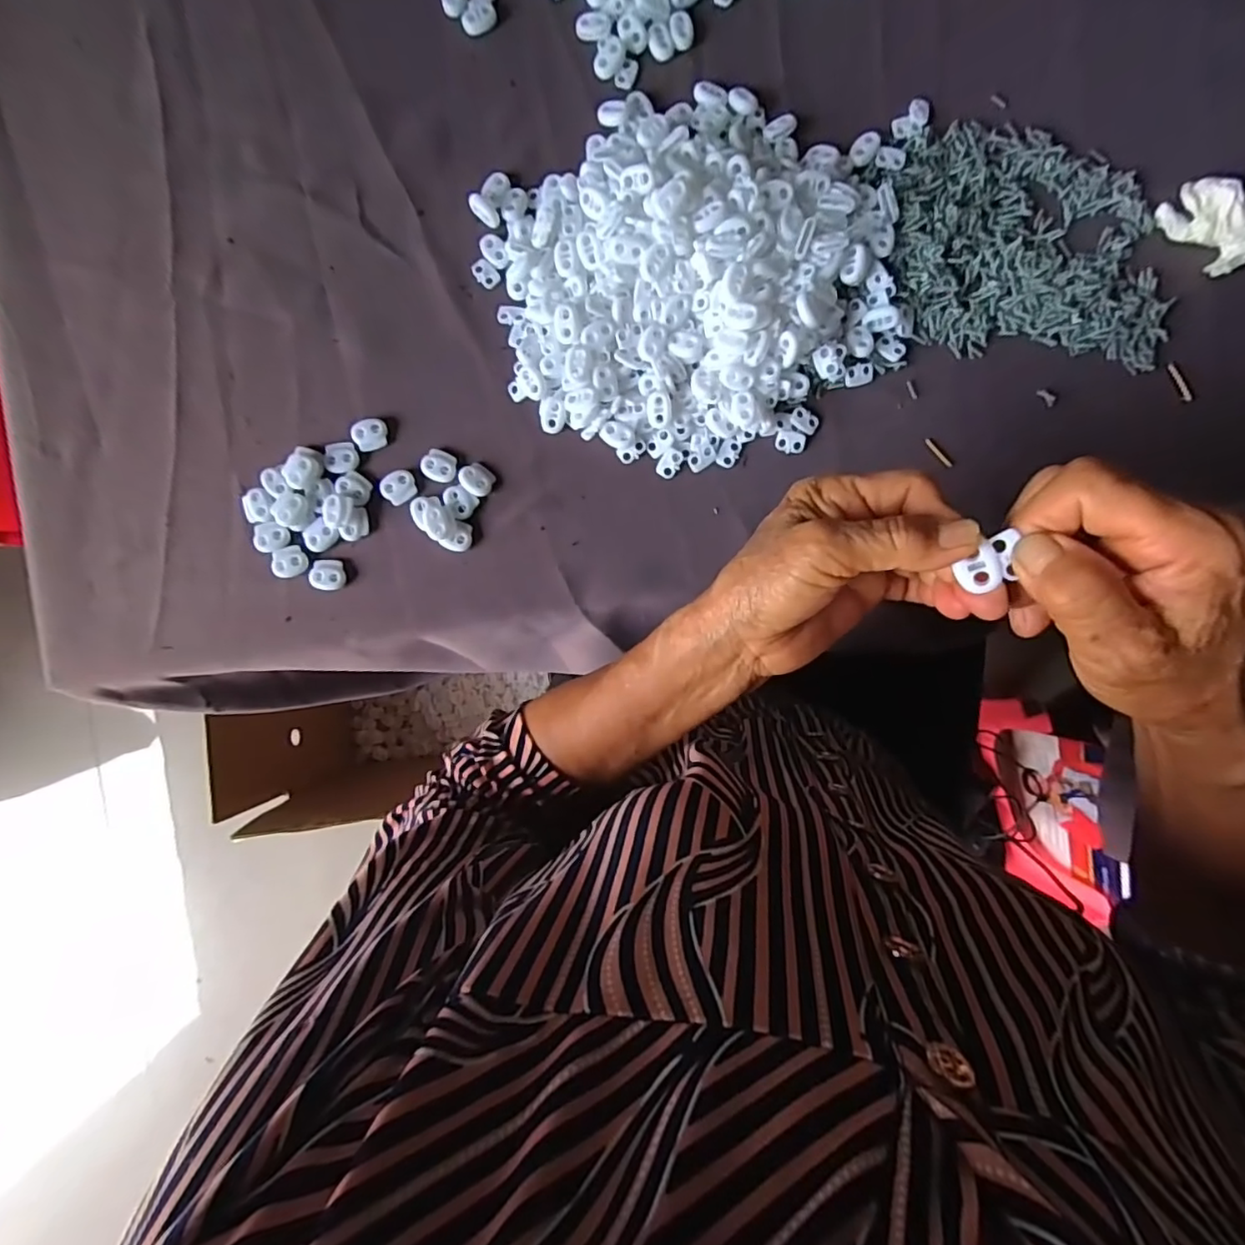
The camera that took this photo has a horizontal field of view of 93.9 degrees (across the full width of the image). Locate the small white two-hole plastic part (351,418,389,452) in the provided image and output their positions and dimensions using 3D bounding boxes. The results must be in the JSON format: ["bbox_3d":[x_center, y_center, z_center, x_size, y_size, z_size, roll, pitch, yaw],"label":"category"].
[{"bbox_3d":[-0.160,-0.120,0.368,0.021,0.006,0.019,-20,91,-1],"label":"small white two-hole plastic part"}]

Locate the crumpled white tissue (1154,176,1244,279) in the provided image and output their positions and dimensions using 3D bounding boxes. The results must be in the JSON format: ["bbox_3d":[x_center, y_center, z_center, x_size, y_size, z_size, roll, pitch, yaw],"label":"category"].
[{"bbox_3d":[0.371,-0.250,0.354,0.060,0.035,0.032,39,90,-1],"label":"crumpled white tissue"}]

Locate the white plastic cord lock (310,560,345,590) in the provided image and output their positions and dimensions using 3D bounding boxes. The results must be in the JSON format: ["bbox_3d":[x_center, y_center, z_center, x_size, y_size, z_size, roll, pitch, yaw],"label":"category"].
[{"bbox_3d":[-0.187,-0.030,0.369,0.021,0.004,0.019,-2,90,-1],"label":"white plastic cord lock"}]

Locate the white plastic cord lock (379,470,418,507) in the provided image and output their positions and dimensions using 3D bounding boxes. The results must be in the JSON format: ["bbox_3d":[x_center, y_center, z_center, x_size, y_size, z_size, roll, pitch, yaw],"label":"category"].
[{"bbox_3d":[-0.142,-0.086,0.368,0.022,0.004,0.019,-34,91,0],"label":"white plastic cord lock"}]

